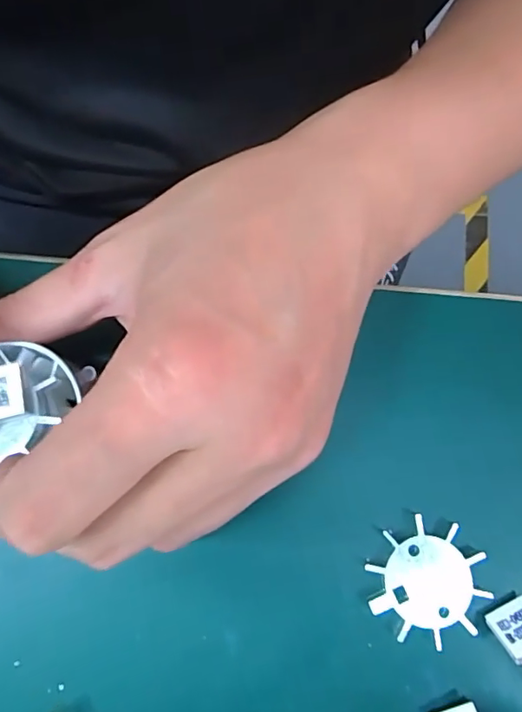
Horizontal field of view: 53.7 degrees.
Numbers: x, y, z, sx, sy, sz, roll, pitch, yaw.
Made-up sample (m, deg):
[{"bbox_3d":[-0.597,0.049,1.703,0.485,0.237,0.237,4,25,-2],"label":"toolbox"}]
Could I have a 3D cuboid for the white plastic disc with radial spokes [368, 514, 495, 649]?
[{"bbox_3d":[0.055,0.076,0.172,0.037,0.004,0.037,-24,80,-4],"label":"white plastic disc with radial spokes"}]

